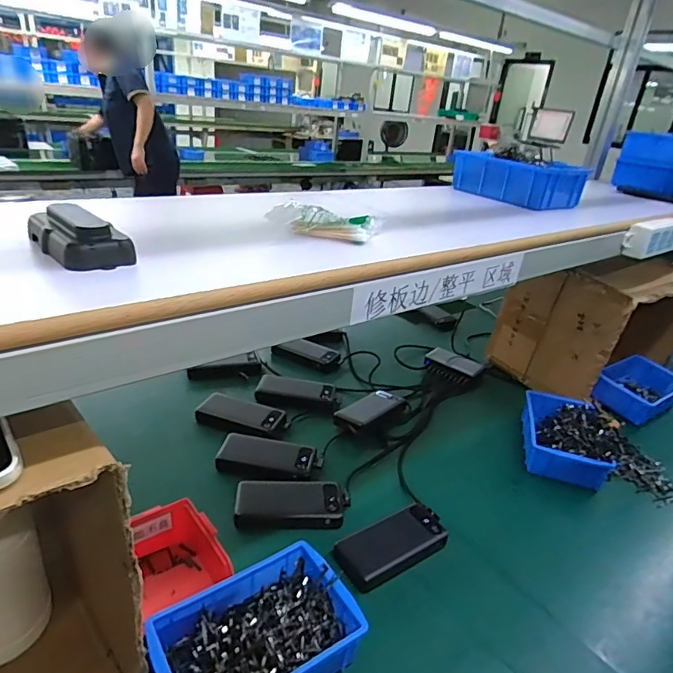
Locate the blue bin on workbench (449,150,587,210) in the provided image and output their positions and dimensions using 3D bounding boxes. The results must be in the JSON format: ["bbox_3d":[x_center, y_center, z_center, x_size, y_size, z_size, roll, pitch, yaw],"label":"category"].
[{"bbox_3d":[0.316,-0.275,0.868,0.112,0.075,0.196,-11,31,-32],"label":"blue bin on workbench"}]

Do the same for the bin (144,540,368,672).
[{"bbox_3d":[-0.088,0.326,0.526,0.199,0.063,0.137,-13,32,-34],"label":"bin"}]

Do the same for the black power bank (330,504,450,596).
[{"bbox_3d":[0.085,0.285,0.679,0.162,0.031,0.072,-11,32,-32],"label":"black power bank"}]

